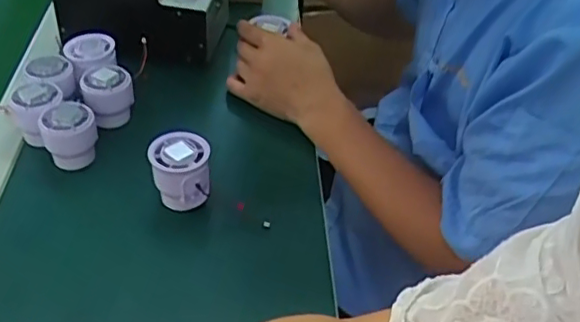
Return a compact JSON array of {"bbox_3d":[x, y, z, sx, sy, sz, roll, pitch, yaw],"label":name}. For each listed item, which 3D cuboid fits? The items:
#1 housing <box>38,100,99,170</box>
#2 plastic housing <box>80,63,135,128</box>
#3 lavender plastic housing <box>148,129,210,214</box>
[{"bbox_3d":[-0.212,-0.023,0.588,0.049,0.058,0.043,-12,43,-17],"label":"housing"},{"bbox_3d":[-0.189,-0.071,0.637,0.050,0.055,0.051,-8,42,-13],"label":"plastic housing"},{"bbox_3d":[-0.099,0.012,0.556,0.050,0.064,0.046,-5,41,-10],"label":"lavender plastic housing"}]

